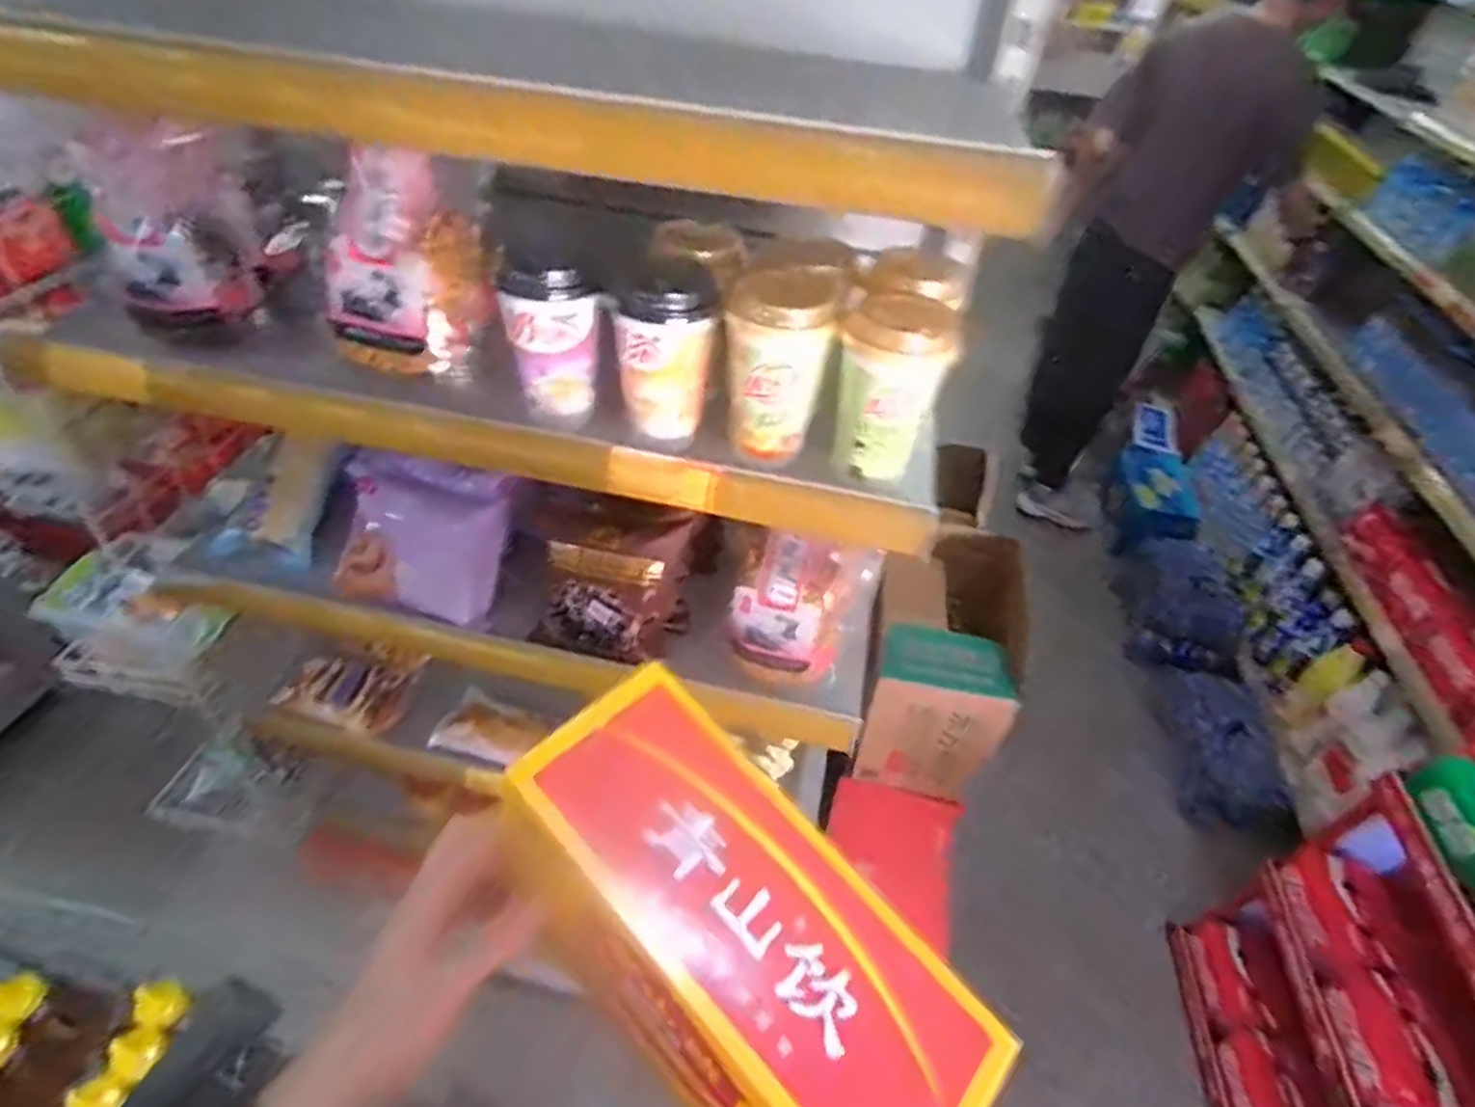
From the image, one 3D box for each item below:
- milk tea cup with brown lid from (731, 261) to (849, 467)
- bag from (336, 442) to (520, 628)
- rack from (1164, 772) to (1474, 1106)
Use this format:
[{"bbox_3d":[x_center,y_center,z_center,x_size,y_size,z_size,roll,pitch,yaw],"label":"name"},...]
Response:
[{"bbox_3d":[0.033,-0.150,0.565,0.079,0.141,0.086,9,43,3],"label":"milk tea cup with brown lid"},{"bbox_3d":[-0.337,-0.024,0.813,0.183,0.117,0.149,11,44,5],"label":"bag"},{"bbox_3d":[1.100,0.729,1.183,0.345,0.828,0.479,9,43,4],"label":"rack"}]

